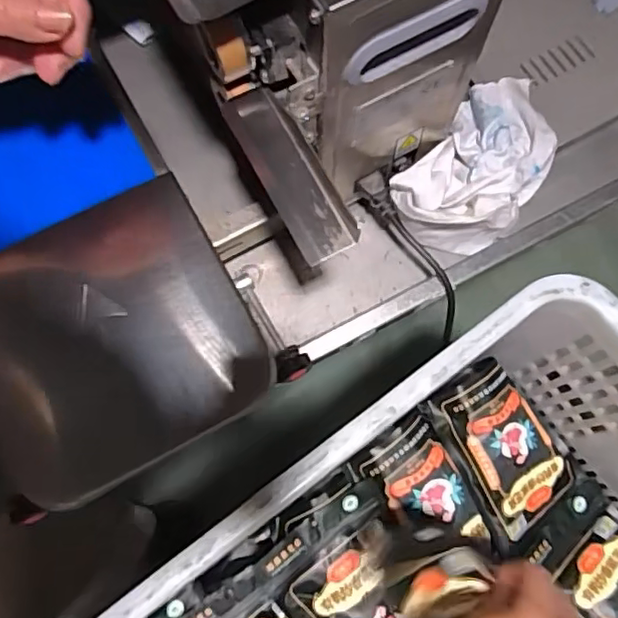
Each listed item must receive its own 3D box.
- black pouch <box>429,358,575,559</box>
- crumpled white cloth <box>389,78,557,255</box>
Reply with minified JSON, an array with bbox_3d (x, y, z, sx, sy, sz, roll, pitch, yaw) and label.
[{"bbox_3d":[0.197,0.141,0.622,0.116,0.061,0.159,-32,77,-10],"label":"black pouch"},{"bbox_3d":[0.159,-0.135,0.556,0.108,0.053,0.200,35,76,9],"label":"crumpled white cloth"}]

